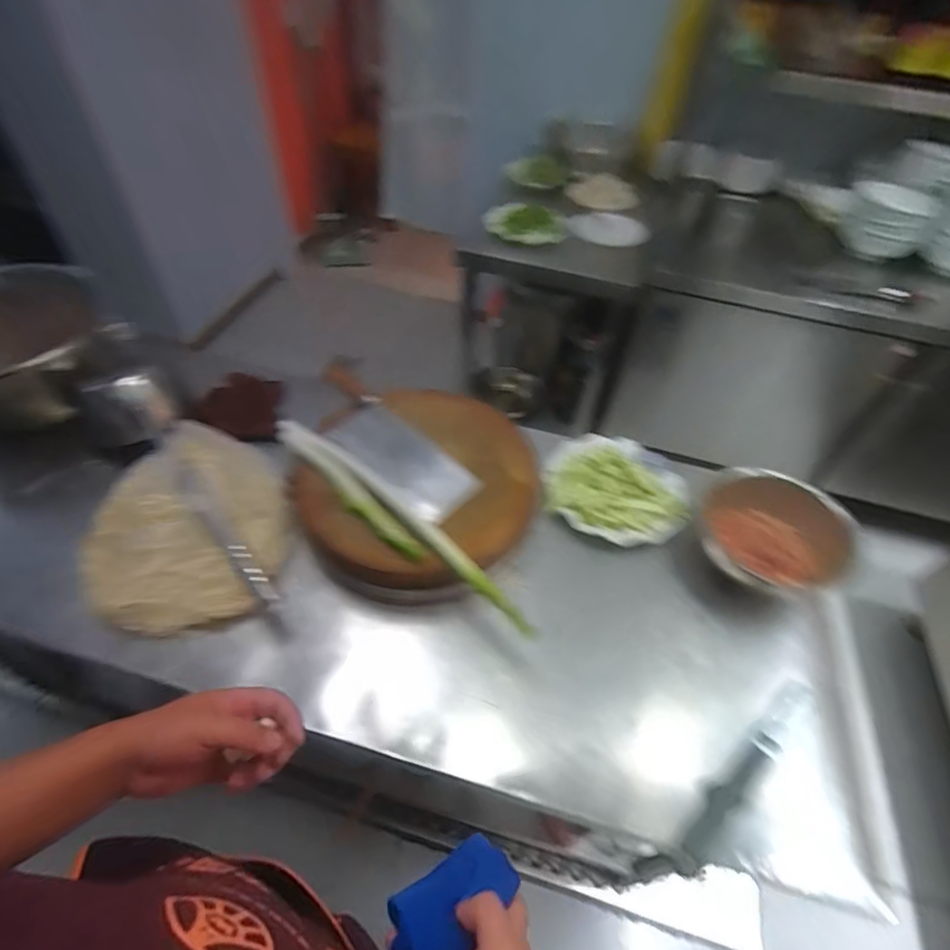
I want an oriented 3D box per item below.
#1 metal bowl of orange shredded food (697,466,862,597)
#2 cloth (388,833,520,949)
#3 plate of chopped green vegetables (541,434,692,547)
[{"bbox_3d":[0.438,0.082,0.786,0.211,0.098,0.177,32,54,22],"label":"metal bowl of orange shredded food"},{"bbox_3d":[-0.016,0.326,0.392,0.103,0.034,0.063,-25,55,-24],"label":"cloth"},{"bbox_3d":[0.234,0.012,0.872,0.228,0.052,0.212,2,49,-3],"label":"plate of chopped green vegetables"}]

